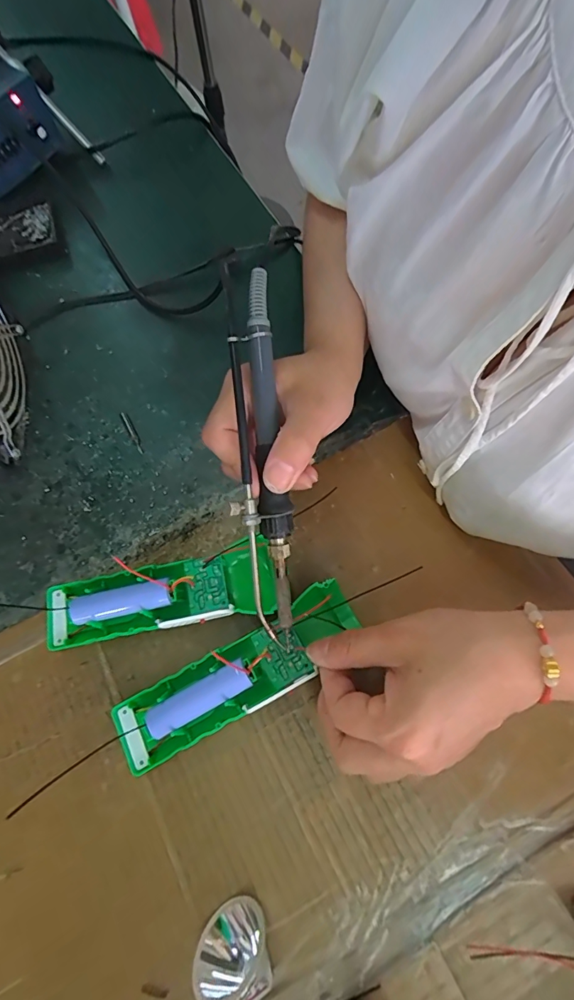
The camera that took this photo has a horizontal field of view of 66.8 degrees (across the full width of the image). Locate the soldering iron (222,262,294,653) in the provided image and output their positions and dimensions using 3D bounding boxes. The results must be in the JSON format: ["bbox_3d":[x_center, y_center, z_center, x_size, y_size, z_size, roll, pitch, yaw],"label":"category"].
[{"bbox_3d":[-0.015,-0.023,0.239,0.027,0.021,0.200,-4,92,1],"label":"soldering iron"}]

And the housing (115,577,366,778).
[{"bbox_3d":[-0.029,0.105,0.262,0.157,0.020,0.043,-32,70,-5],"label":"housing"}]

